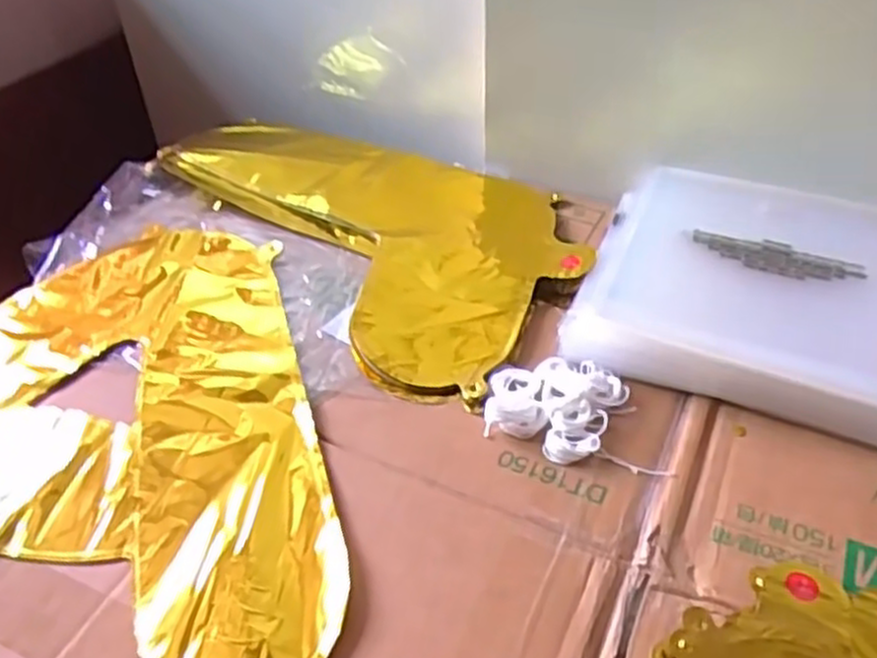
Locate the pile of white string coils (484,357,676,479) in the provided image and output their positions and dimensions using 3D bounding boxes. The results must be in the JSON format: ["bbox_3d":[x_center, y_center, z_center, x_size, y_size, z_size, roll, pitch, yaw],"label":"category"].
[{"bbox_3d":[0.079,0.046,0.477,0.097,0.017,0.078,4,42,7],"label":"pile of white string coils"}]

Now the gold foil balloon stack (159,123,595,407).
[{"bbox_3d":[-0.050,-0.099,0.660,0.220,0.028,0.418,-28,48,-26],"label":"gold foil balloon stack"}]

